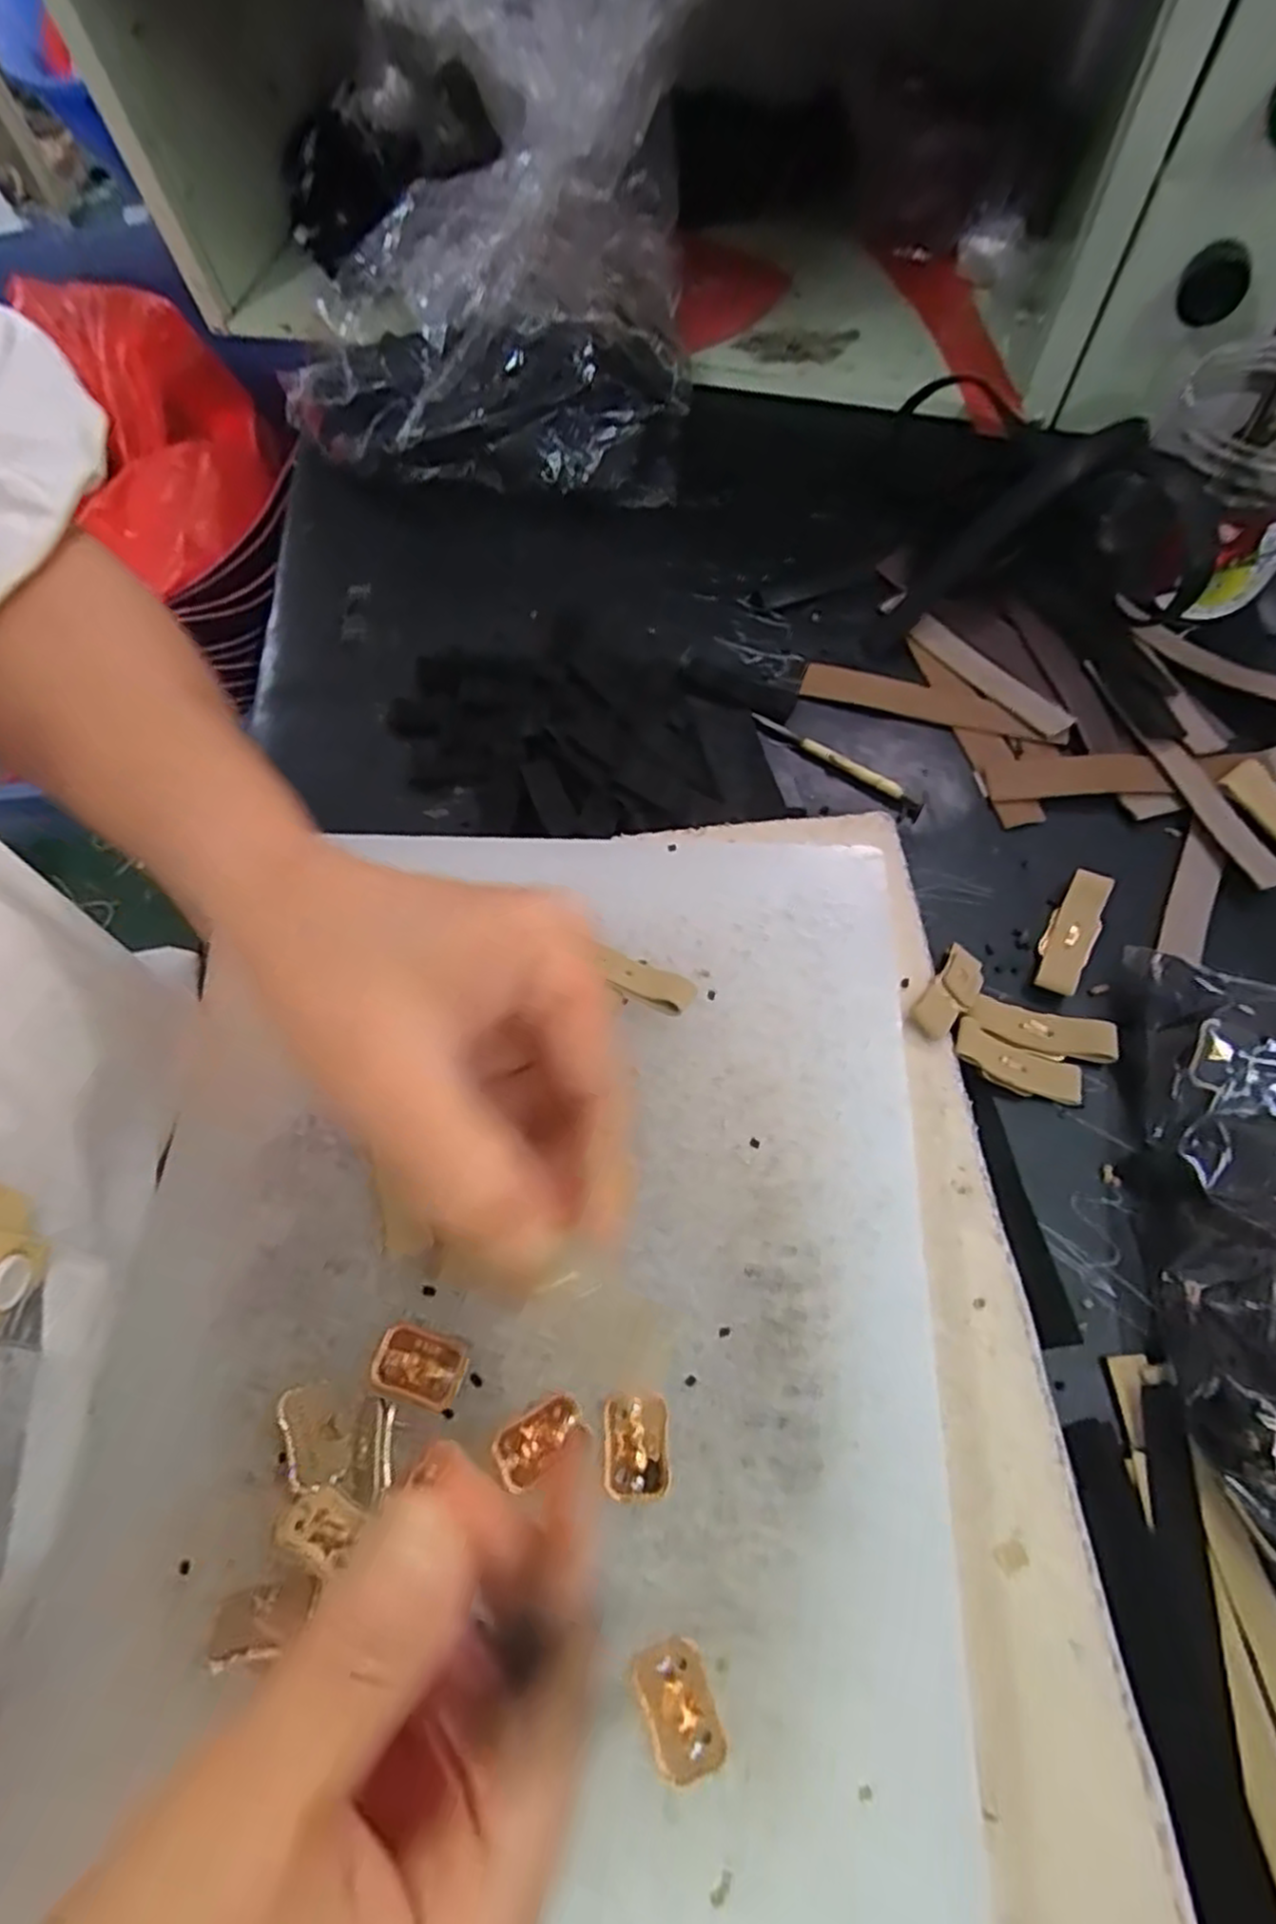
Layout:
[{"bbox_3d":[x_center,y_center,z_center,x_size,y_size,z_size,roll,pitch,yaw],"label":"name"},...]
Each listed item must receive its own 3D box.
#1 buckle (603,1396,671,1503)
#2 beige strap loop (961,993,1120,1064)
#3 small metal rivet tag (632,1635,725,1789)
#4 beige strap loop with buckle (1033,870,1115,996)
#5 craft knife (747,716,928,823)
[{"bbox_3d":[-0.001,0.141,0.220,0.018,0.004,0.026,-2,66,2],"label":"buckle"},{"bbox_3d":[0.161,0.026,0.303,0.060,0.019,0.018,12,68,9],"label":"beige strap loop"},{"bbox_3d":[0.011,0.192,0.194,0.019,0.004,0.028,-18,66,-5],"label":"small metal rivet tag"},{"bbox_3d":[0.187,-0.013,0.325,0.019,0.010,0.058,25,70,14],"label":"beige strap loop with buckle"},{"bbox_3d":[0.098,-0.099,0.370,0.094,0.004,0.010,38,100,14],"label":"craft knife"}]

